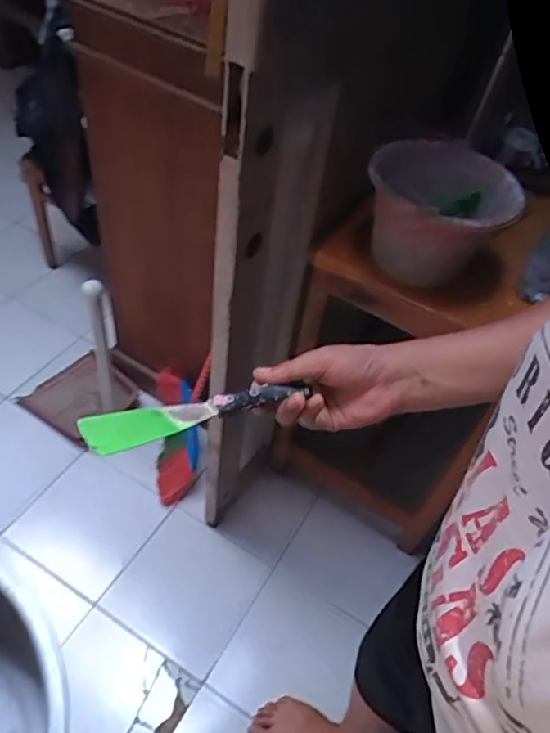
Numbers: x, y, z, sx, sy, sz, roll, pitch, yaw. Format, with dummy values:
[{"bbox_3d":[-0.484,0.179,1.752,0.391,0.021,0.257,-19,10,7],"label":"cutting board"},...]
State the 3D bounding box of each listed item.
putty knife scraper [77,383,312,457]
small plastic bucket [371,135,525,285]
[{"bbox_3d":[-0.063,0.035,0.468,0.186,0.015,0.042,-13,54,-33],"label":"putty knife scraper"},{"bbox_3d":[0.270,-0.258,0.950,0.226,0.163,0.231,4,49,-5],"label":"small plastic bucket"}]

